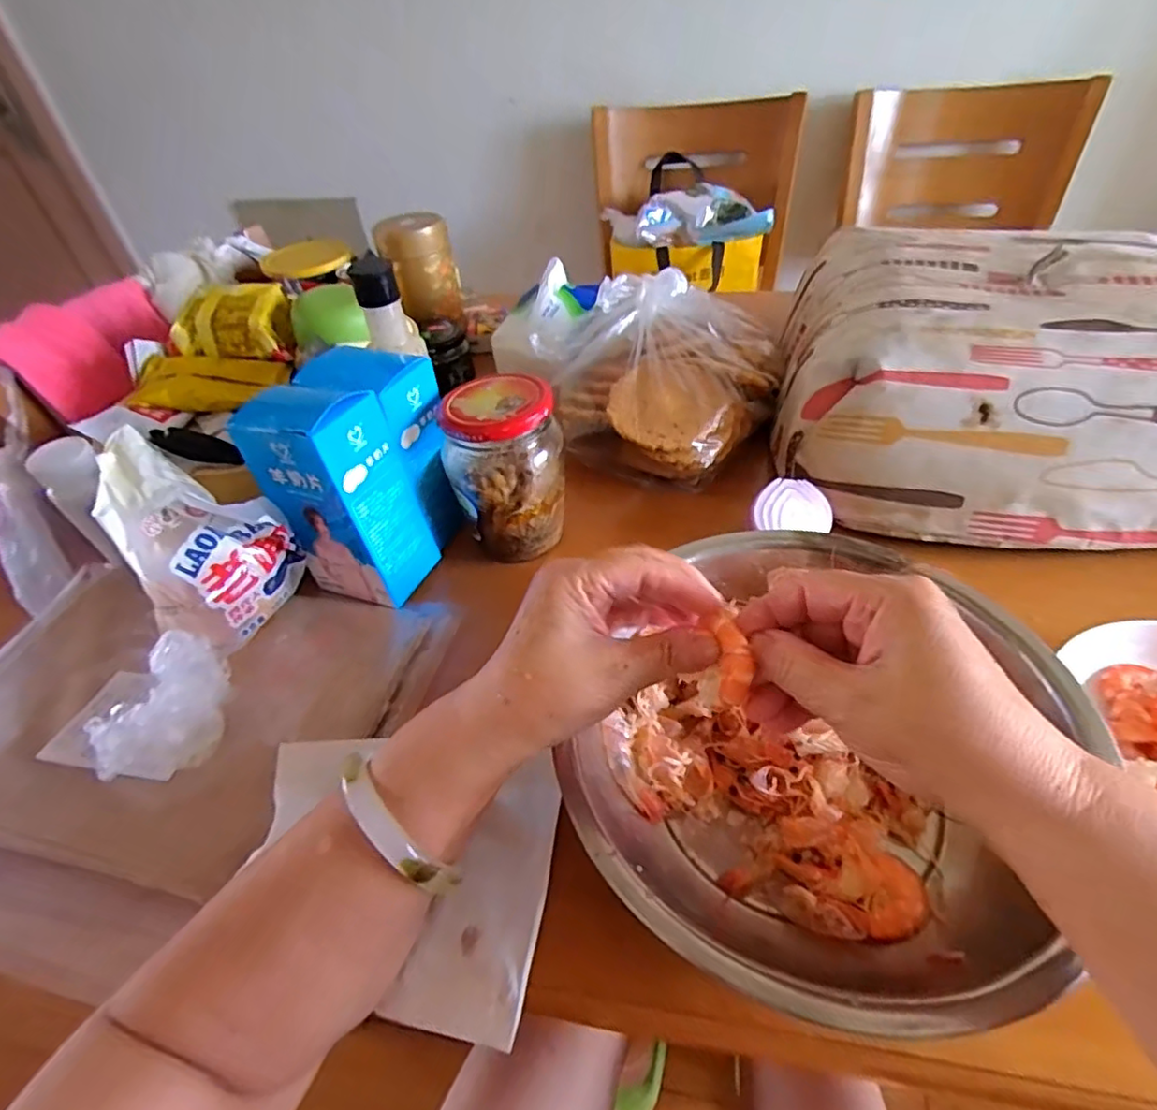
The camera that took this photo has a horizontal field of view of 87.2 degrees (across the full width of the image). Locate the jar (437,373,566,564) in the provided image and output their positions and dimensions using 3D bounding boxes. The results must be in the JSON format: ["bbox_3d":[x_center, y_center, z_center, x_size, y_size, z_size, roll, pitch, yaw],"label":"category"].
[{"bbox_3d":[-0.054,-0.067,0.474,0.084,0.119,0.077,-10,45,-3],"label":"jar"}]

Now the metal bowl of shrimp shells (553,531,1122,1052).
[{"bbox_3d":[0.129,0.106,0.332,0.216,0.077,0.255,19,50,24],"label":"metal bowl of shrimp shells"}]

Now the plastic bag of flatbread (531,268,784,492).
[{"bbox_3d":[0.072,-0.168,0.569,0.200,0.119,0.187,19,50,24],"label":"plastic bag of flatbread"}]

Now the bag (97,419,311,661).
[{"bbox_3d":[-0.254,-0.009,0.406,0.064,0.134,0.093,18,50,23],"label":"bag"}]

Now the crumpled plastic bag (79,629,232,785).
[{"bbox_3d":[-0.246,0.096,0.367,0.043,0.065,0.084,19,50,24],"label":"crumpled plastic bag"}]

